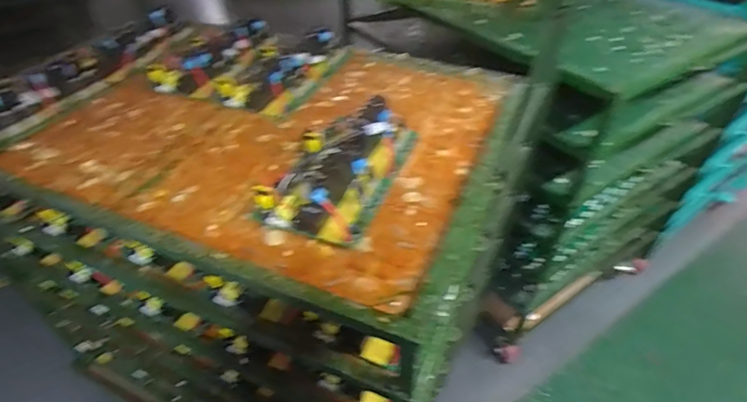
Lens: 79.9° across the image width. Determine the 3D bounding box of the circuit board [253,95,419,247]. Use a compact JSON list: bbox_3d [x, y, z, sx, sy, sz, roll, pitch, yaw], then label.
[{"bbox_3d":[-0.036,-0.061,0.565,0.126,0.074,0.236,15,44,17],"label":"circuit board"}]

